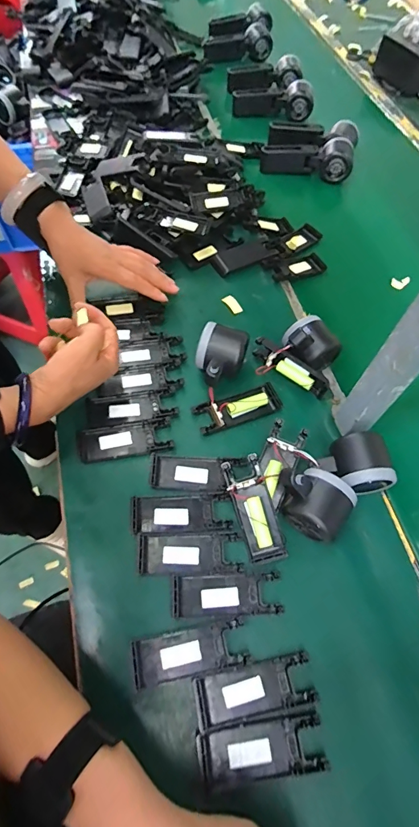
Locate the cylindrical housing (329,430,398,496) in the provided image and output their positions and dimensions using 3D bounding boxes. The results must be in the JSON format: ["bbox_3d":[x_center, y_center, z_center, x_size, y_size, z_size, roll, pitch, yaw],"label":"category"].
[{"bbox_3d":[0.157,0.057,0.435,0.051,0.062,0.057,-7,62,-7],"label":"cylindrical housing"}]

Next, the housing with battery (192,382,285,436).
[{"bbox_3d":[0.034,-0.009,0.477,0.101,0.017,0.038,-18,64,-13],"label":"housing with battery"}]

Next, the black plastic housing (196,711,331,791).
[{"bbox_3d":[0.043,0.275,0.330,0.101,0.009,0.038,-4,62,-6],"label":"black plastic housing"}]

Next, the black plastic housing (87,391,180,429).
[{"bbox_3d":[-0.090,-0.007,0.473,0.099,0.009,0.040,-9,62,-8],"label":"black plastic housing"}]

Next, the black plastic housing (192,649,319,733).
[{"bbox_3d":[0.040,0.240,0.350,0.102,0.007,0.038,-9,62,-8],"label":"black plastic housing"}]

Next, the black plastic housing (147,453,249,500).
[{"bbox_3d":[-0.013,0.067,0.438,0.100,0.008,0.043,5,61,-1],"label":"black plastic housing"}]

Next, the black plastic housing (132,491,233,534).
[{"bbox_3d":[-0.029,0.103,0.417,0.097,0.006,0.039,-3,61,-5],"label":"black plastic housing"}]

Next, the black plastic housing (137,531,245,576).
[{"bbox_3d":[-0.020,0.138,0.400,0.098,0.007,0.038,-1,61,-4],"label":"black plastic housing"}]

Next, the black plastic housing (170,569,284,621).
[{"bbox_3d":[0.016,0.174,0.386,0.100,0.007,0.037,-1,61,-5],"label":"black plastic housing"}]

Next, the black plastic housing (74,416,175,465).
[{"bbox_3d":[-0.093,0.030,0.451,0.100,0.008,0.040,-10,62,-9],"label":"black plastic housing"}]

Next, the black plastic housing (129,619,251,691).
[{"bbox_3d":[-0.017,0.212,0.359,0.098,0.007,0.035,-9,62,-8],"label":"black plastic housing"}]

